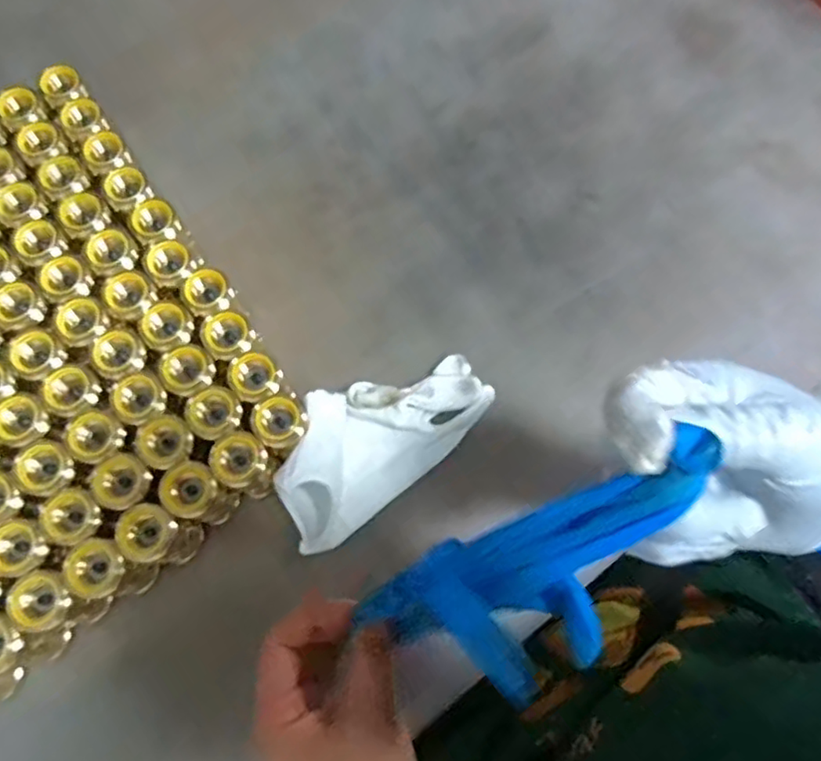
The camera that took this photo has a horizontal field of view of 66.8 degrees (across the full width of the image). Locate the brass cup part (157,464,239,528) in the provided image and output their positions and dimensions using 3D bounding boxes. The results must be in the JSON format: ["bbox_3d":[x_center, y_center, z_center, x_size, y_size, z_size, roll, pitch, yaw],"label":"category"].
[{"bbox_3d":[-0.127,0.070,0.383,0.030,0.064,0.030,1,73,-2],"label":"brass cup part"}]

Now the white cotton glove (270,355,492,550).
[{"bbox_3d":[-0.022,0.033,0.394,0.150,0.054,0.076,-38,78,-12],"label":"white cotton glove"}]

